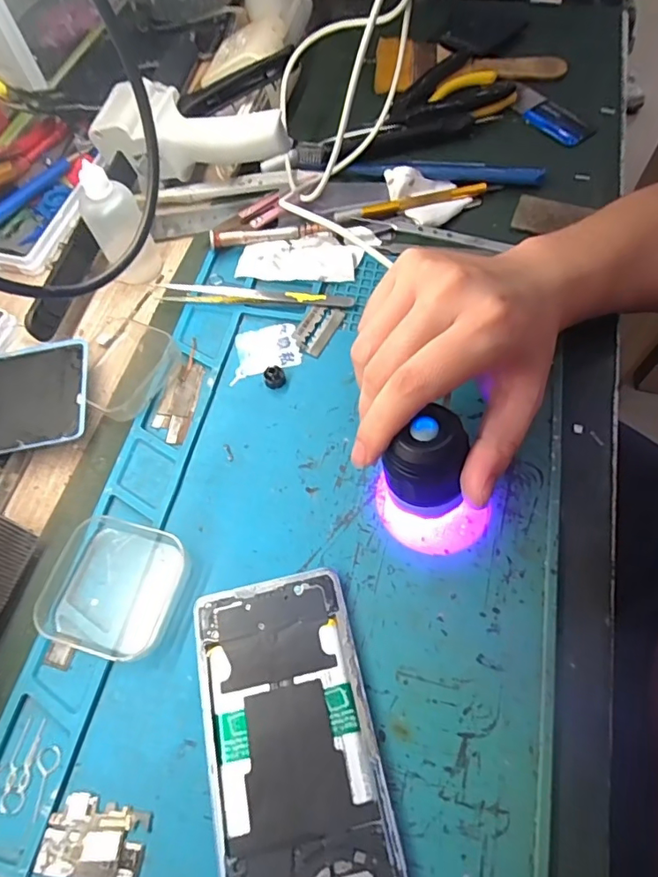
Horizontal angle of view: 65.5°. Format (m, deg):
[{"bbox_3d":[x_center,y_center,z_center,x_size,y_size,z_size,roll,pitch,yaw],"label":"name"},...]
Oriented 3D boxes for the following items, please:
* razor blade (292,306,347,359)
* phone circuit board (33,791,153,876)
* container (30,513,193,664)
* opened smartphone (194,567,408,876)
[{"bbox_3d":[-0.008,-0.073,0.336,0.023,0.004,0.039,29,71,1],"label":"razor blade"},{"bbox_3d":[-0.100,0.171,0.218,0.044,0.004,0.029,6,64,6],"label":"phone circuit board"},{"bbox_3d":[-0.108,0.075,0.261,0.063,0.015,0.065,12,65,9],"label":"container"},{"bbox_3d":[-0.014,0.144,0.223,0.073,0.012,0.161,-12,63,-3],"label":"opened smartphone"}]

